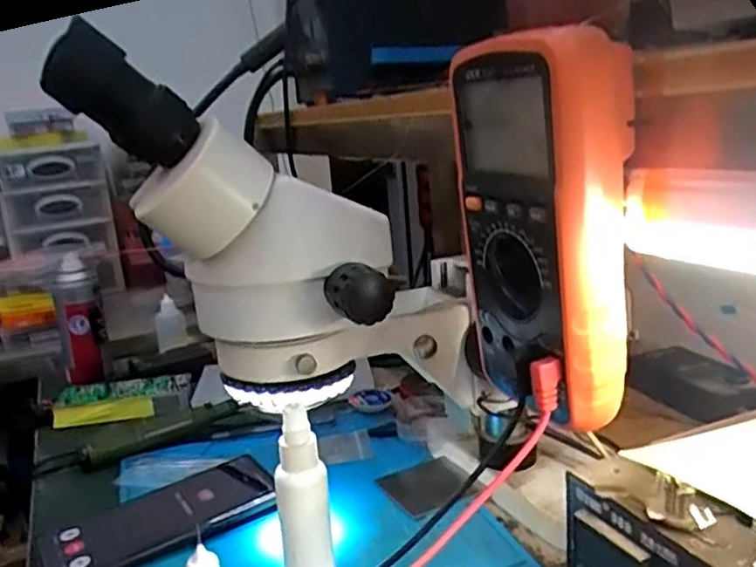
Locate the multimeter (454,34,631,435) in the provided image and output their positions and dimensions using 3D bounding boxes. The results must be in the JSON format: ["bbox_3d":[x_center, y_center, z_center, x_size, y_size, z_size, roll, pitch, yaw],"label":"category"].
[{"bbox_3d":[0.077,-0.026,0.327,0.051,0.171,0.091,-9,14,-17],"label":"multimeter"}]

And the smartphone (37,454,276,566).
[{"bbox_3d":[-0.158,0.172,0.505,0.164,0.014,0.086,-18,21,-26],"label":"smartphone"}]

